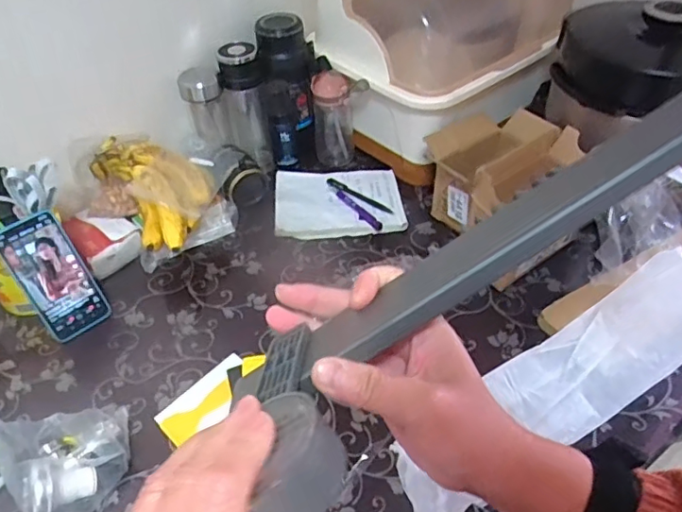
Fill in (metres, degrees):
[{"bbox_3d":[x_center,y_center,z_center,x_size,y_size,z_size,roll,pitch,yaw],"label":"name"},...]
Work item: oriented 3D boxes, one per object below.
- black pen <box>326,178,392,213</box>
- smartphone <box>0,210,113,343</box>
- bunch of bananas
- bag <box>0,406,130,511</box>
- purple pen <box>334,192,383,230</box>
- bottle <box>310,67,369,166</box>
[{"bbox_3d":[0.029,-0.100,0.931,0.136,0.006,0.016,30,54,29],"label":"black pen"},{"bbox_3d":[-0.383,0.030,0.748,0.080,0.173,0.011,-36,27,-29],"label":"smartphone"},{"bbox_3d":[-0.264,-0.107,0.837,0.149,0.084,0.203,-31,51,-25],"label":"bunch of bananas"},{"bbox_3d":[-0.293,0.232,0.601,0.119,0.075,0.143,-21,48,-17],"label":"bag"},{"bbox_3d":[0.027,-0.074,0.913,0.019,0.014,0.107,-32,52,-26],"label":"purple pen"},{"bbox_3d":[-0.004,-0.231,0.977,0.076,0.168,0.076,-17,47,-13],"label":"bottle"}]

